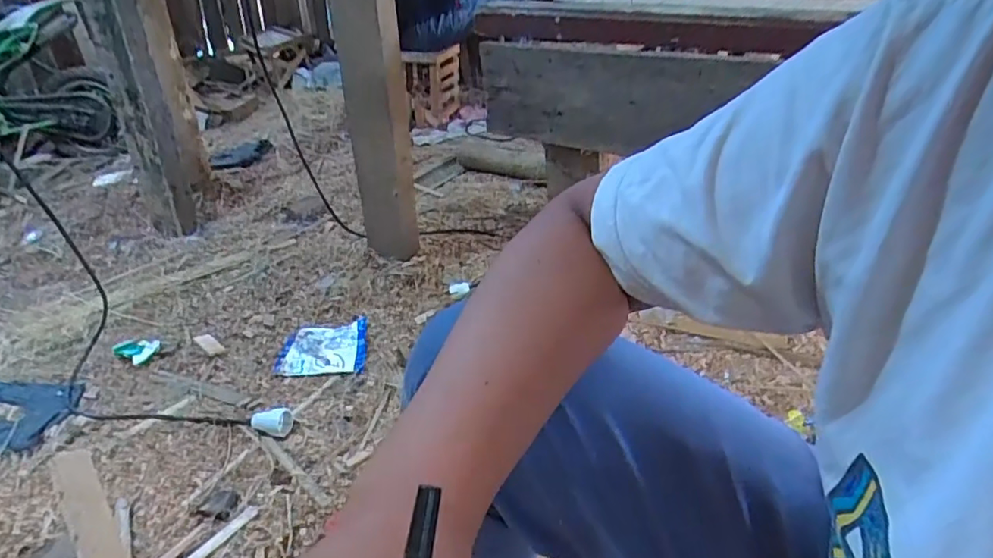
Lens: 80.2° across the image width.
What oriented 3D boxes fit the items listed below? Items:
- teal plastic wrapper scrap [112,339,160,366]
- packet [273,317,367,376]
[{"bbox_3d":[-0.766,0.152,1.243,0.095,0.012,0.076,-1,33,0],"label":"teal plastic wrapper scrap"},{"bbox_3d":[-0.362,0.138,1.226,0.184,0.027,0.154,-2,33,-2],"label":"packet"}]

